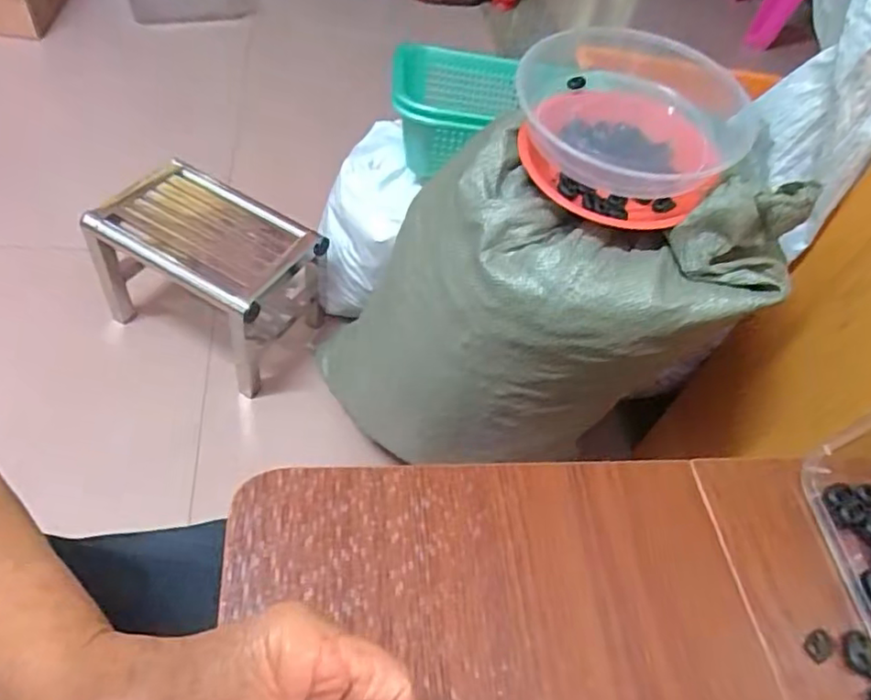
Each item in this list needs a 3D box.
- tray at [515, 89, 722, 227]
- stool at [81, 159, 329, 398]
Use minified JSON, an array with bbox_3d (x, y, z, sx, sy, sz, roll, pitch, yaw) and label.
[{"bbox_3d":[0.180,-0.196,0.614,0.181,0.047,0.185,6,52,-7],"label":"tray"},{"bbox_3d":[-0.350,-0.119,0.978,0.311,0.212,0.215,25,52,8],"label":"stool"}]

